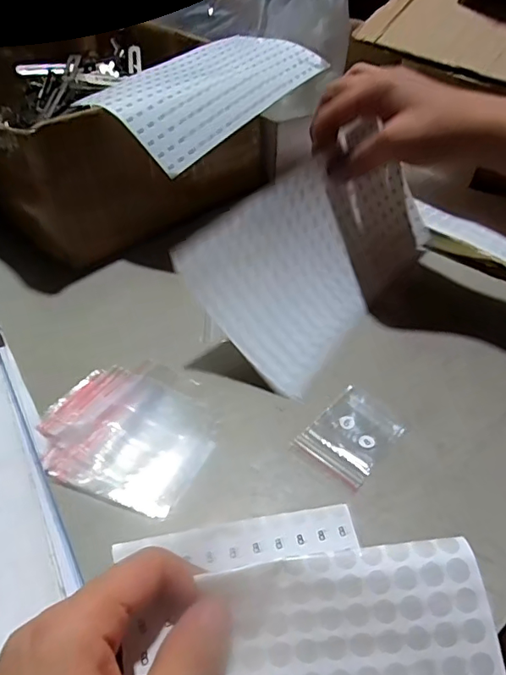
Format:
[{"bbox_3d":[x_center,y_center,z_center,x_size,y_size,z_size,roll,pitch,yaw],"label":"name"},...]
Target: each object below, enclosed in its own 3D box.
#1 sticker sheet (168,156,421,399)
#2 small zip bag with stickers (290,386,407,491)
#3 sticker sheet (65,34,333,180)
[{"bbox_3d":[0.057,-0.070,0.395,0.221,0.126,0.018,-41,14,-27],"label":"sticker sheet"},{"bbox_3d":[0.063,0.063,0.326,0.049,0.004,0.062,35,54,28],"label":"small zip bag with stickers"},{"bbox_3d":[-0.037,-0.232,0.461,0.111,0.023,0.219,37,59,10],"label":"sticker sheet"}]

